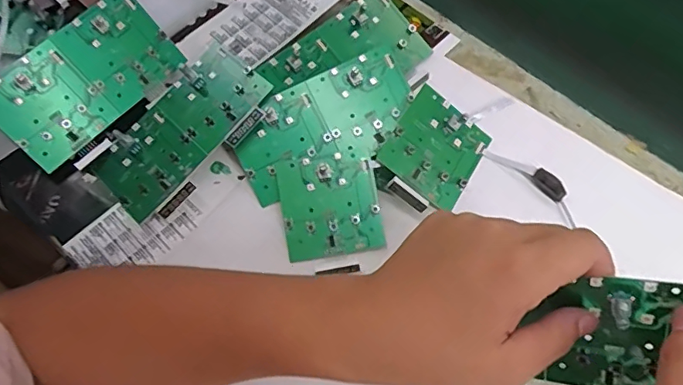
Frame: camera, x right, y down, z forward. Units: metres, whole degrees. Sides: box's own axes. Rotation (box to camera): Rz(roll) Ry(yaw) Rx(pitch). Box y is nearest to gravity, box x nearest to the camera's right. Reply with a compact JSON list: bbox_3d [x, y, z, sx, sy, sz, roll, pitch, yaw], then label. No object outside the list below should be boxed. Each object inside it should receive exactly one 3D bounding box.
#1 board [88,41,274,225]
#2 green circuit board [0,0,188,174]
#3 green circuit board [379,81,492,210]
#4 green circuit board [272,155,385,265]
[{"bbox_3d":[-0.134,-0.053,0.422,0.151,0.011,0.081,-45,67,-4],"label":"board"},{"bbox_3d":[-0.214,-0.096,0.429,0.150,0.012,0.081,-46,110,-15],"label":"green circuit board"},{"bbox_3d":[0.077,-0.035,0.412,0.074,0.013,0.079,37,73,-7],"label":"green circuit board"},{"bbox_3d":[-0.009,0.010,0.400,0.077,0.010,0.078,-11,80,0],"label":"green circuit board"}]

